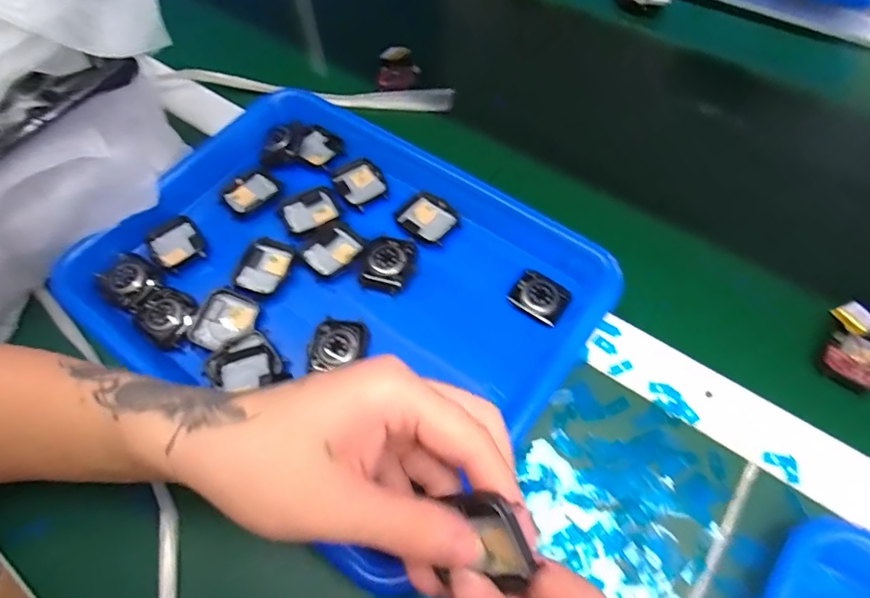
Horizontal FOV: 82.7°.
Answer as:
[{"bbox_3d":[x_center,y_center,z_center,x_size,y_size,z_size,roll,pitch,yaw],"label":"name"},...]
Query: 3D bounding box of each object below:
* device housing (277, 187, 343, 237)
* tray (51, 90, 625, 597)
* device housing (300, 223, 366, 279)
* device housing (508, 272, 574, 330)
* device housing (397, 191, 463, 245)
[{"bbox_3d":[-0.097,-0.067,0.388,0.043,0.009,0.037,-29,62,-10],"label":"device housing"},{"bbox_3d":[-0.069,-0.013,0.343,0.328,0.034,0.252,30,68,20],"label":"tray"},{"bbox_3d":[-0.074,-0.035,0.366,0.043,0.007,0.035,-41,65,-16],"label":"device housing"},{"bbox_3d":[0.073,0.000,0.342,0.037,0.014,0.028,32,68,20],"label":"device housing"},{"bbox_3d":[-0.004,-0.060,0.377,0.041,0.010,0.035,32,69,21],"label":"device housing"}]

